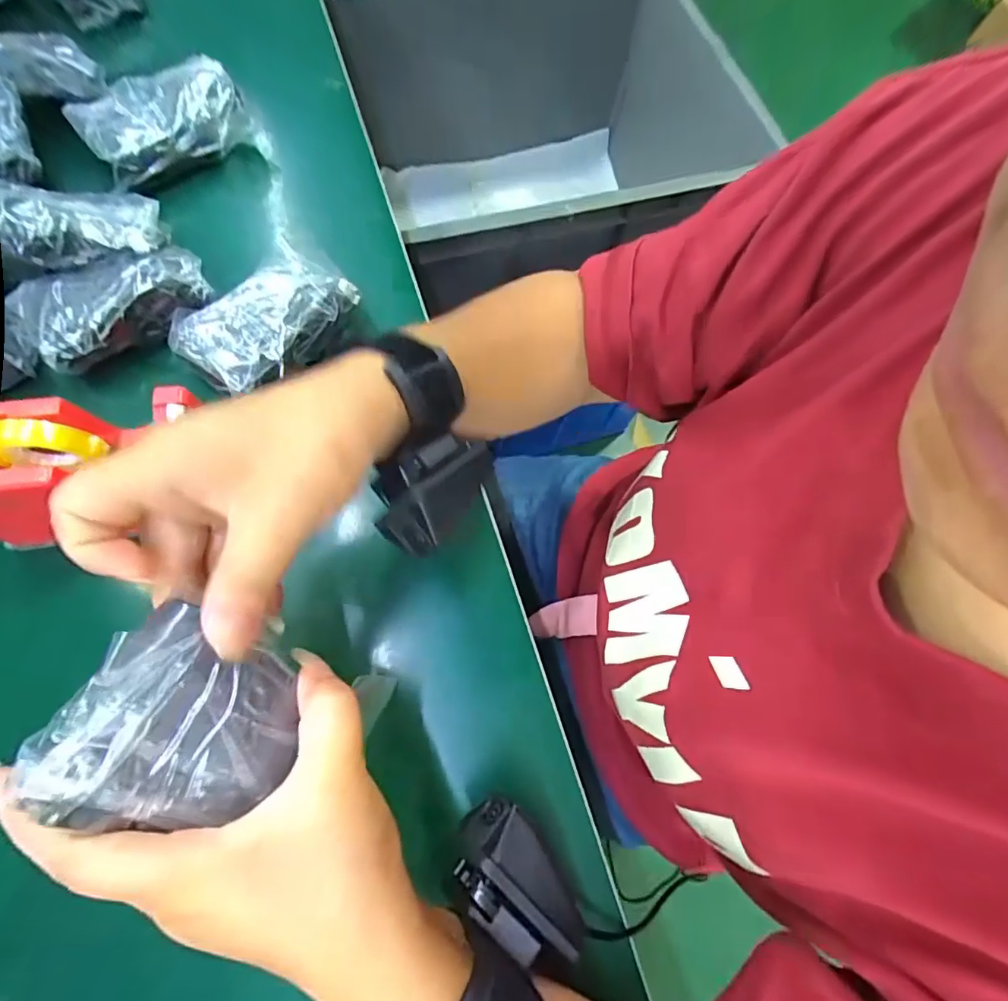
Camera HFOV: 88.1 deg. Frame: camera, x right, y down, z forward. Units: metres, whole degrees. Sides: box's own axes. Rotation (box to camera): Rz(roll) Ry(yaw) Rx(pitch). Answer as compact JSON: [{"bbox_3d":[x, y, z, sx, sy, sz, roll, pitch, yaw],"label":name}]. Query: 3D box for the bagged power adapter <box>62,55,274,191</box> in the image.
[{"bbox_3d":[-0.249,-0.281,0.391,0.116,0.039,0.066,-27,74,-9],"label":"bagged power adapter"}]

